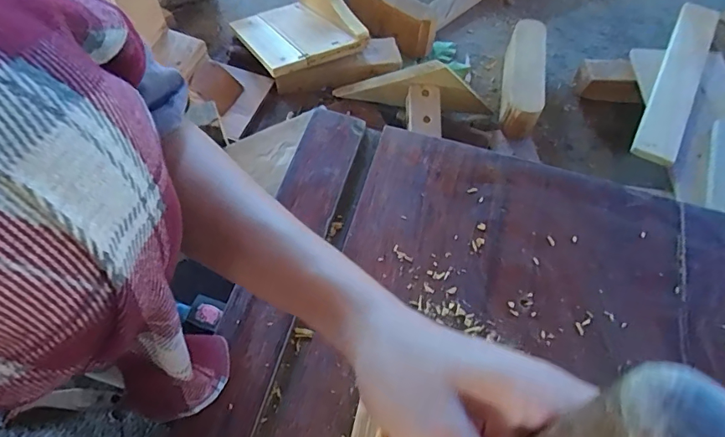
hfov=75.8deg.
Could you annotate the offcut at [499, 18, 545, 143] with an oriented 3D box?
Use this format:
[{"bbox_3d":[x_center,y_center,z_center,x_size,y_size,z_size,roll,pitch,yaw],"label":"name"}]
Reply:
[{"bbox_3d":[0.237,-0.220,0.693,0.048,0.090,0.209,12,63,5],"label":"offcut"}]

